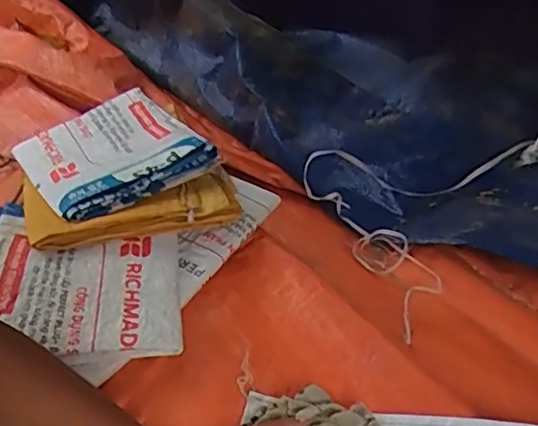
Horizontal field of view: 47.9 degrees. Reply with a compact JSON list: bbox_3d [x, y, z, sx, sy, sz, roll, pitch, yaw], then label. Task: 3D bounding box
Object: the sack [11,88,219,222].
[{"bbox_3d":[-0.234,-0.103,0.863,0.220,0.053,0.278,-23,48,-29],"label":"sack"}]

